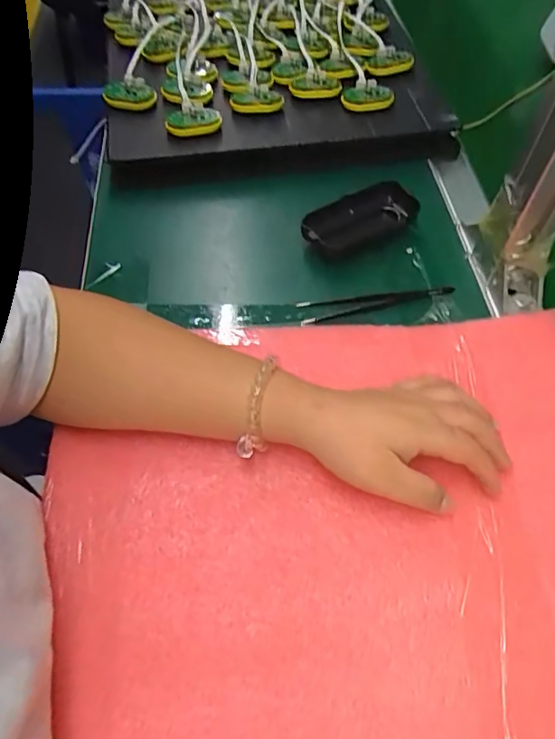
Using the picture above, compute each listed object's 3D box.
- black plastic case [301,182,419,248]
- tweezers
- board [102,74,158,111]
[{"bbox_3d":[0.075,-0.140,0.469,0.116,0.027,0.046,-20,59,-14],"label":"black plastic case"},{"bbox_3d":[0.084,-0.053,0.431,0.131,0.007,0.024,-6,57,-5],"label":"tweezers"},{"bbox_3d":[-0.157,-0.289,0.538,0.055,0.022,0.027,10,60,6],"label":"board"}]

